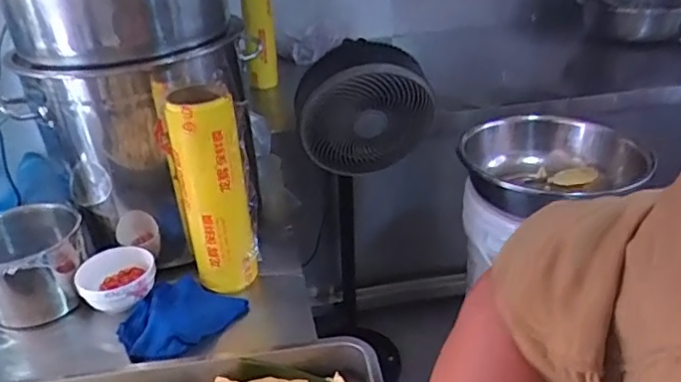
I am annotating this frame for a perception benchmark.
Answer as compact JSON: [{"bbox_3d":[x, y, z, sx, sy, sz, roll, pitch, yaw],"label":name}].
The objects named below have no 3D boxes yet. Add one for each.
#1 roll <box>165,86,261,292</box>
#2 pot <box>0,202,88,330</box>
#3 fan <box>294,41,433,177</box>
[{"bbox_3d":[-0.190,0.006,0.899,0.104,0.313,0.081,-10,30,-13],"label":"roll"},{"bbox_3d":[-0.488,0.119,0.932,0.172,0.143,0.134,-18,33,-26],"label":"pot"},{"bbox_3d":[0.047,-0.196,1.305,0.297,0.308,0.167,-10,47,-6],"label":"fan"}]

